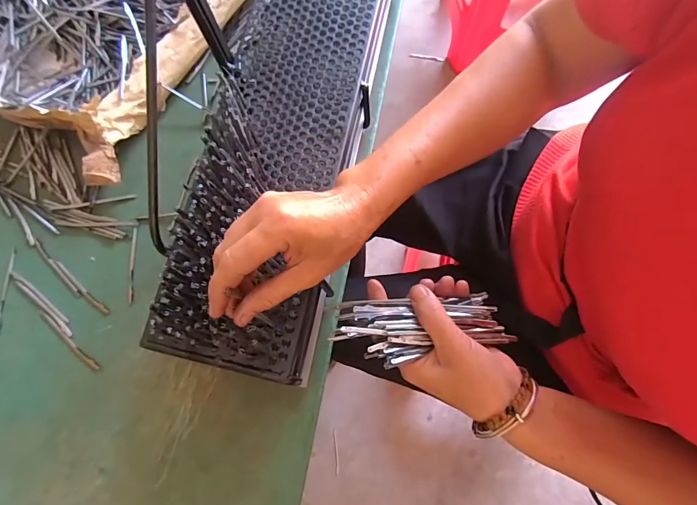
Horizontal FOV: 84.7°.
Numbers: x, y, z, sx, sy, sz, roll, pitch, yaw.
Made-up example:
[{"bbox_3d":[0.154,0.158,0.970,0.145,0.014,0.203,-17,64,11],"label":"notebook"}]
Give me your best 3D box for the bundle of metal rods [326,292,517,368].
[{"bbox_3d":[0.061,0.063,0.315,0.143,0.023,0.052,-1,75,-4],"label":"bundle of metal rods"}]

